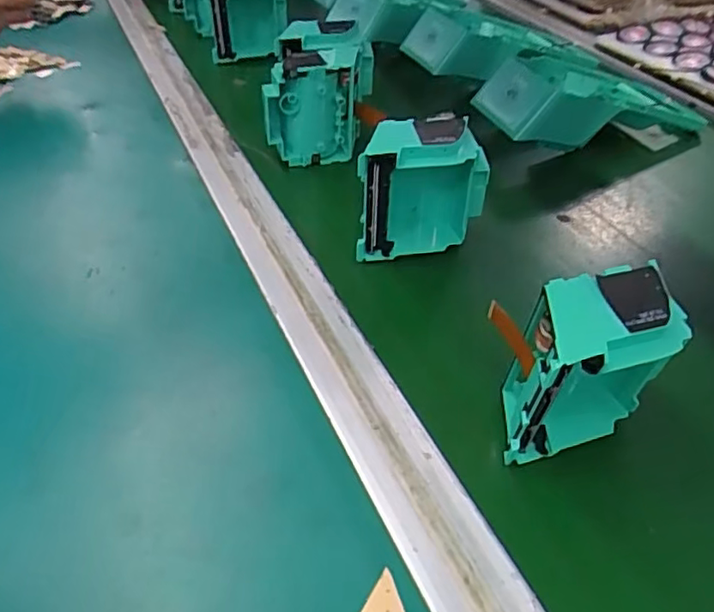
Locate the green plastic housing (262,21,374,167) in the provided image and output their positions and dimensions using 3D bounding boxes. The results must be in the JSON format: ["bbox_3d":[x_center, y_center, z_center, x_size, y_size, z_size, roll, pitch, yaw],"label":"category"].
[{"bbox_3d":[-0.028,-0.167,0.481,0.066,0.075,0.112,7,41,5],"label":"green plastic housing"}]

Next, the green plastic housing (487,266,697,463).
[{"bbox_3d":[0.094,0.026,0.265,0.070,0.078,0.047,-11,43,-15],"label":"green plastic housing"}]

